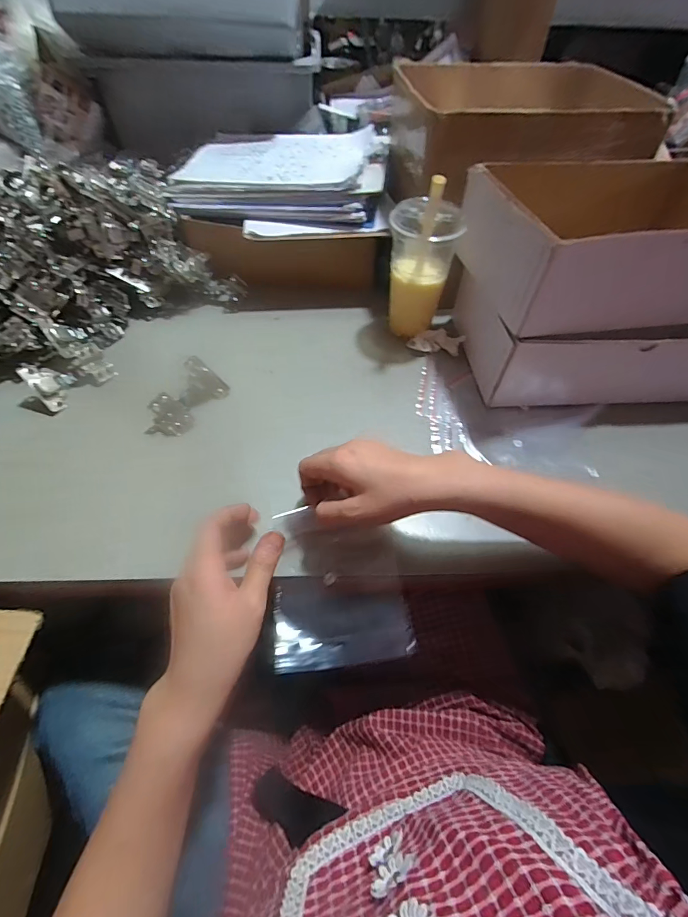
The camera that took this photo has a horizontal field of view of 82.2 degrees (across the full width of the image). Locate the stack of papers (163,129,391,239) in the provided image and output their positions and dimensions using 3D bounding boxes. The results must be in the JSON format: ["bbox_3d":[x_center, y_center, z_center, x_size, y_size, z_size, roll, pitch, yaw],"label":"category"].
[{"bbox_3d":[-0.100,-0.444,0.620,0.334,0.061,0.281,-1,55,-2],"label":"stack of papers"}]

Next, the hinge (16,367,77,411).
[{"bbox_3d":[-0.357,-0.092,0.487,0.050,0.042,0.045,36,61,22],"label":"hinge"}]

